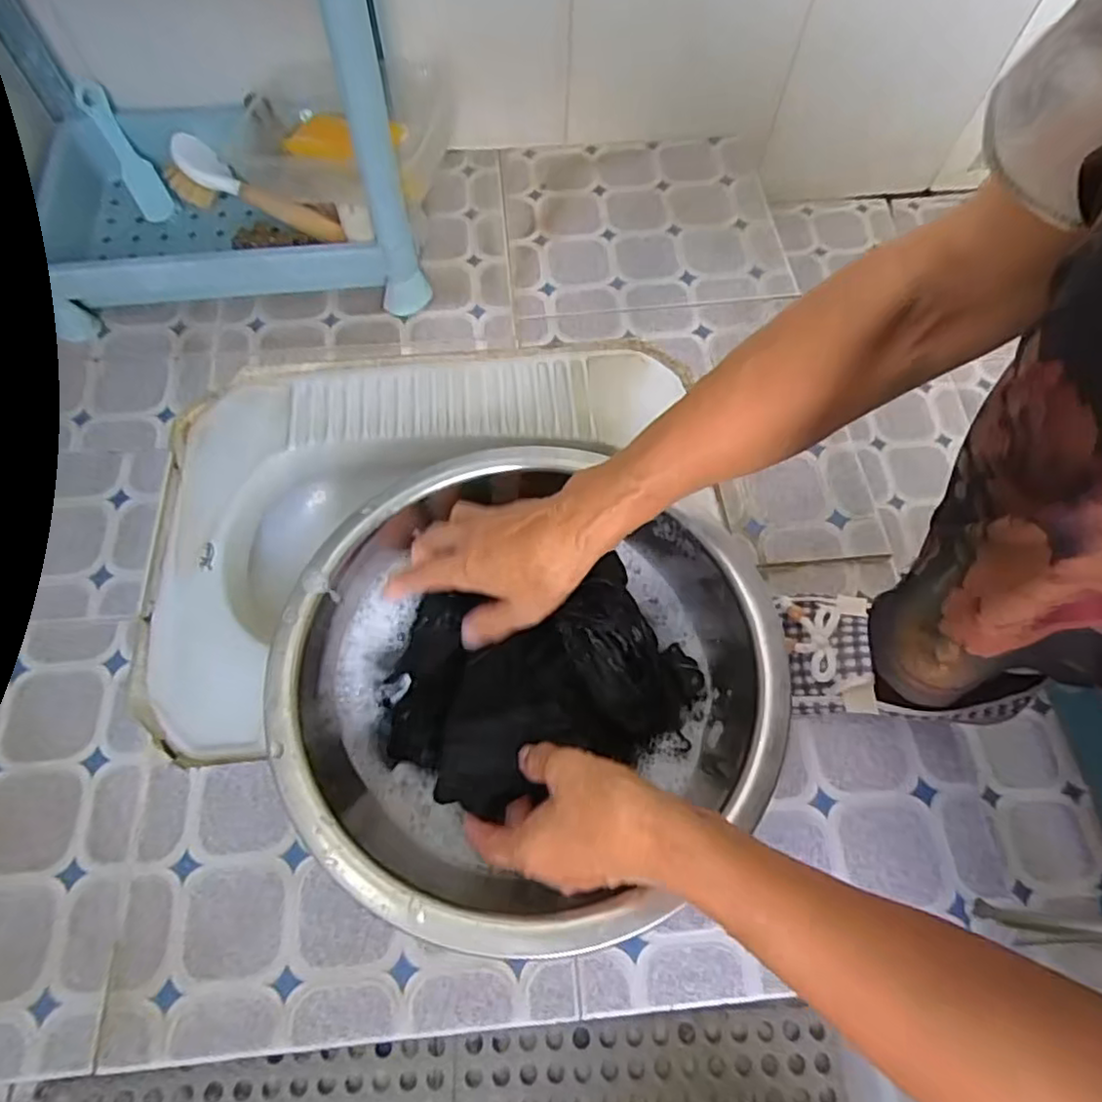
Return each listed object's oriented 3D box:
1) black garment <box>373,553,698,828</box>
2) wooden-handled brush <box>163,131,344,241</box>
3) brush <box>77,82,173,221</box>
[{"bbox_3d":[-0.010,0.087,0.451,0.222,0.073,0.149,-8,66,-5],"label":"black garment"},{"bbox_3d":[-0.323,-0.378,0.693,0.218,0.044,0.050,30,68,11],"label":"wooden-handled brush"},{"bbox_3d":[-0.470,-0.439,0.720,0.034,0.023,0.168,-32,90,-15],"label":"brush"}]

